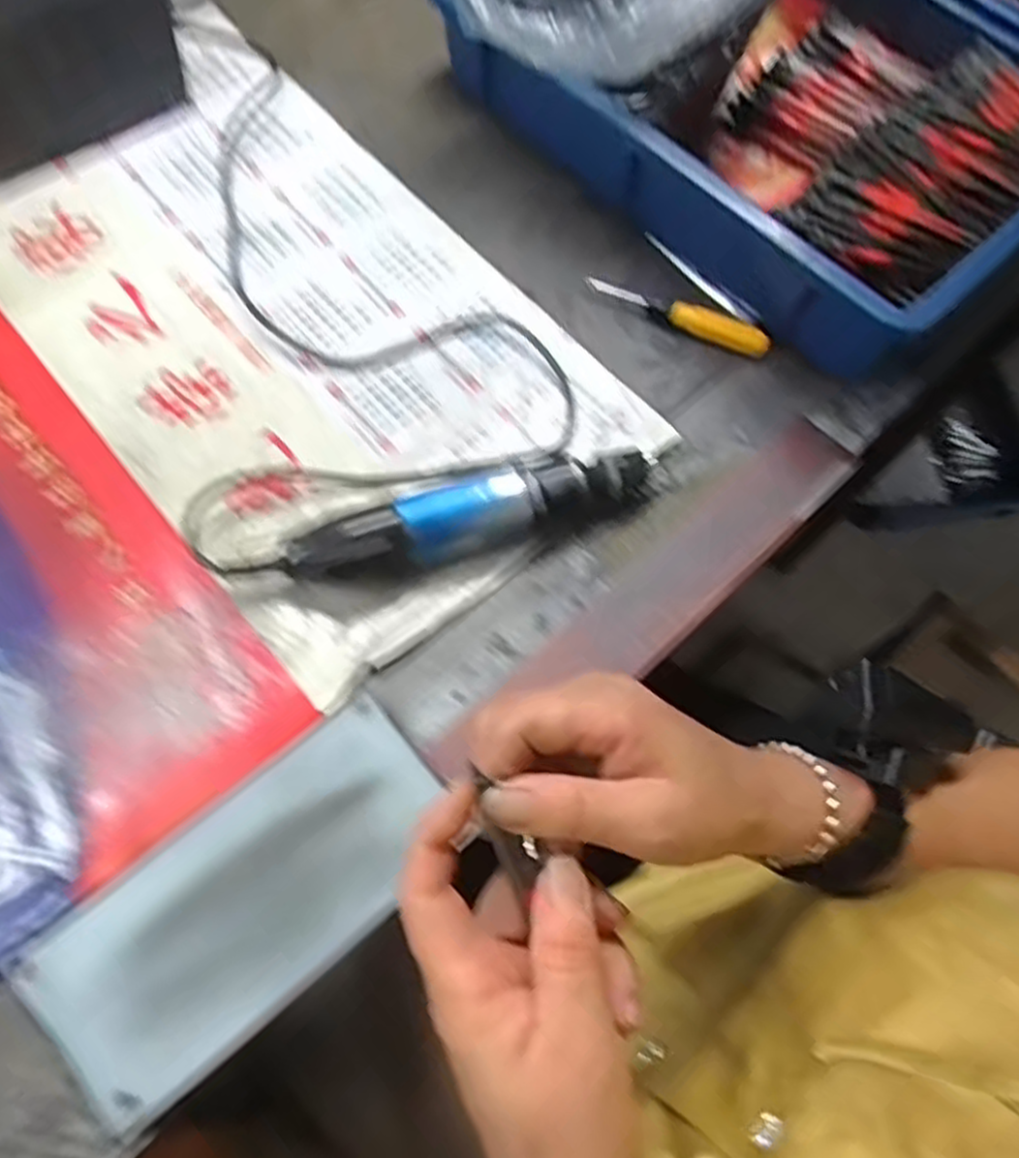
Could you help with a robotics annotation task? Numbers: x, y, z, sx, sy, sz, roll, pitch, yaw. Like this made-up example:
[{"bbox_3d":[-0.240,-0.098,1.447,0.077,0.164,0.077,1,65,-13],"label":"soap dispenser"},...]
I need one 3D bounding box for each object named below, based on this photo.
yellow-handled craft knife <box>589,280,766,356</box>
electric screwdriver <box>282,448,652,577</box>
[{"bbox_3d":[0.113,-0.179,0.515,0.124,0.020,0.013,26,68,7],"label":"yellow-handled craft knife"},{"bbox_3d":[-0.022,-0.040,0.439,0.204,0.043,0.044,-19,70,-11],"label":"electric screwdriver"}]

